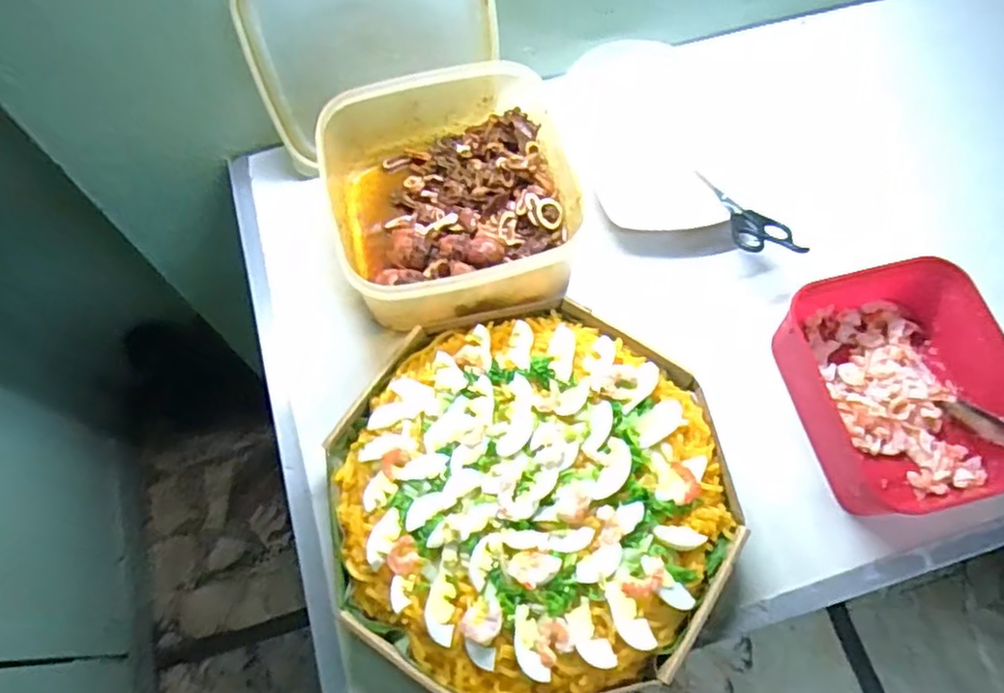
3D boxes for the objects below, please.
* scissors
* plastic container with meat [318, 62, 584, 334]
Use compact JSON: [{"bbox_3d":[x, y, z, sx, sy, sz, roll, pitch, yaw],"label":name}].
[{"bbox_3d":[0.221,-0.119,0.623,0.043,0.013,0.133,-27,54,-11],"label":"scissors"},{"bbox_3d":[-0.038,-0.133,0.614,0.222,0.101,0.225,-13,68,-5],"label":"plastic container with meat"}]

